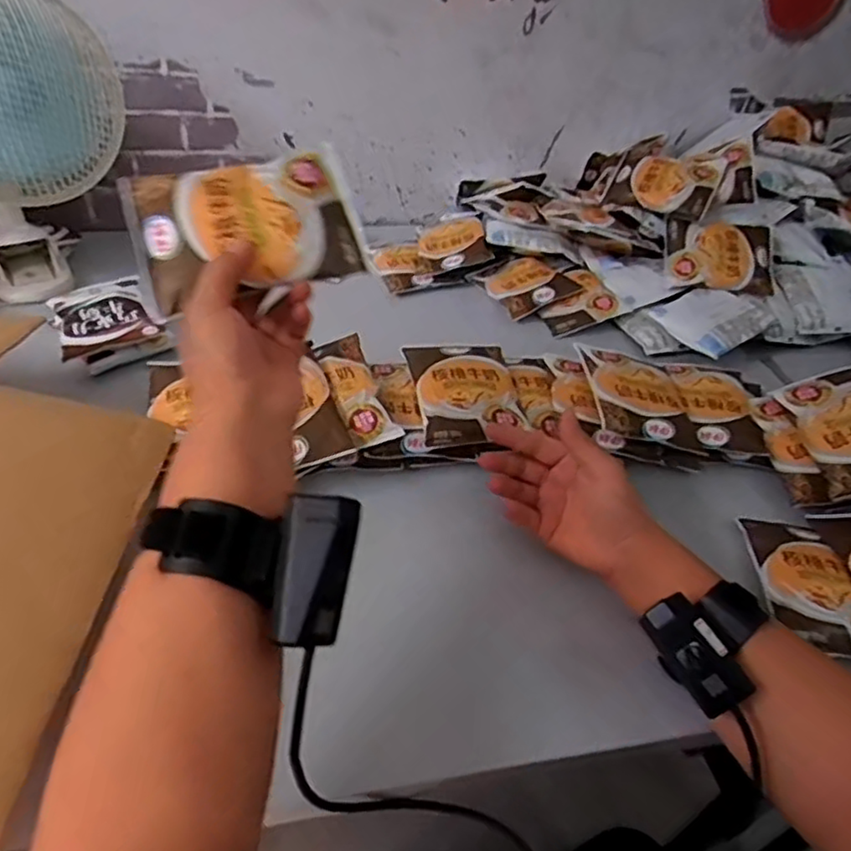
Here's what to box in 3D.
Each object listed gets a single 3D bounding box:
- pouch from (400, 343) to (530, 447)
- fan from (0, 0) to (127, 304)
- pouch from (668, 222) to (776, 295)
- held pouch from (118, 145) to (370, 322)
[{"bbox_3d":[0.038,-0.036,0.618,0.094,0.022,0.125,-4,41,-12],"label":"pouch"},{"bbox_3d":[-0.457,-0.319,0.747,0.217,0.297,0.143,-25,49,-31],"label":"fan"},{"bbox_3d":[0.364,-0.205,0.814,0.125,0.026,0.082,7,84,1],"label":"pouch"},{"bbox_3d":[-0.111,-0.125,0.412,0.132,0.016,0.095,-17,75,-11],"label":"held pouch"}]

